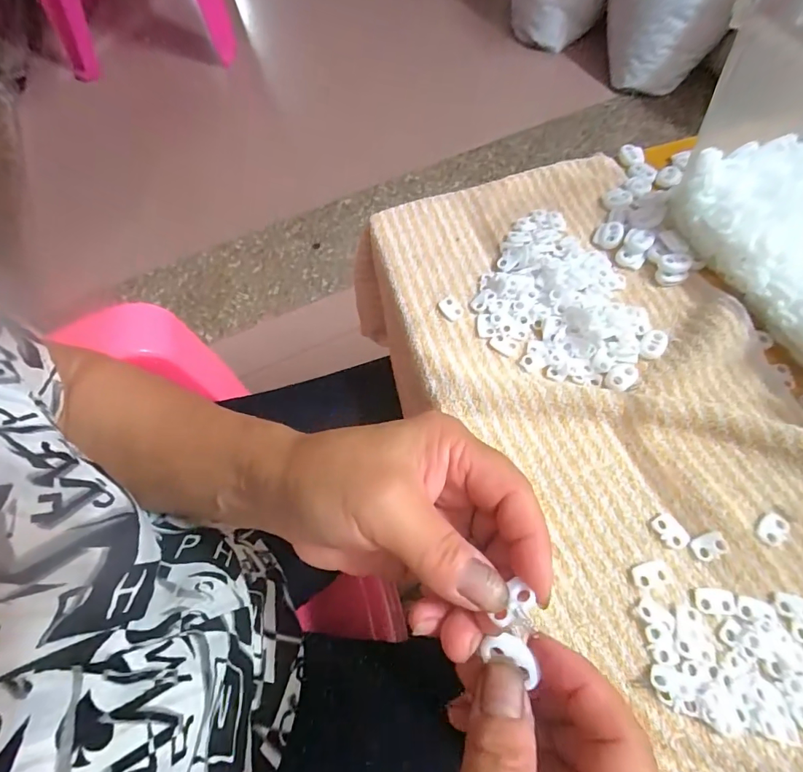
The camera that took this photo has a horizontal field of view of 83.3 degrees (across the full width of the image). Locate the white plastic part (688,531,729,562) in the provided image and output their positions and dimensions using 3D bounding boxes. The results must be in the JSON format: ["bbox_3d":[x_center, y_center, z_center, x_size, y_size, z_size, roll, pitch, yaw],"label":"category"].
[{"bbox_3d":[0.169,0.088,0.247,0.019,0.004,0.012,-22,66,-7],"label":"white plastic part"}]

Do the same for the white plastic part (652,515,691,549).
[{"bbox_3d":[0.151,0.081,0.252,0.014,0.004,0.019,-30,67,-10],"label":"white plastic part"}]

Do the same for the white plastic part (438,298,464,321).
[{"bbox_3d":[0.035,-0.055,0.323,0.013,0.004,0.019,-30,67,-10],"label":"white plastic part"}]

